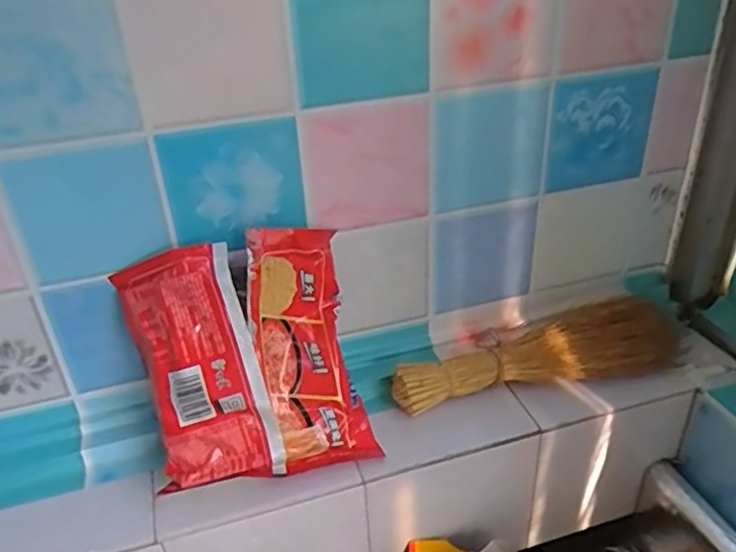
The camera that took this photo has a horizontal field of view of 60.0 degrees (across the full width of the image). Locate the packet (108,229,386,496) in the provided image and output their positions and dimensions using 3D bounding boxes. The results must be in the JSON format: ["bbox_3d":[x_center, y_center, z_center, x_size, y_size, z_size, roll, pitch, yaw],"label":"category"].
[{"bbox_3d":[-0.085,0.063,0.465,0.156,0.181,0.053,-13,5,-17],"label":"packet"}]

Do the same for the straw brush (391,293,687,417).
[{"bbox_3d":[0.151,0.066,0.560,0.266,0.041,0.071,-8,30,-8],"label":"straw brush"}]

